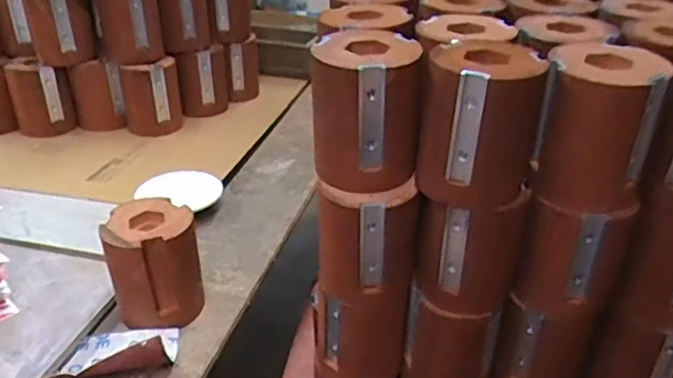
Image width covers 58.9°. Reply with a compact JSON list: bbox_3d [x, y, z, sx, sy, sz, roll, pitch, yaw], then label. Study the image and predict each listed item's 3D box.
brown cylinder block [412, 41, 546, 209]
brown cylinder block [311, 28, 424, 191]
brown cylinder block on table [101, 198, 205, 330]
[{"bbox_3d":[0.104,-0.048,0.431,0.076,0.100,0.072,13,33,17],"label":"brown cylinder block"},{"bbox_3d":[0.021,-0.061,0.450,0.077,0.097,0.071,3,32,2],"label":"brown cylinder block"},{"bbox_3d":[-0.165,0.065,0.544,0.077,0.089,0.077,-6,32,-13],"label":"brown cylinder block on table"}]

